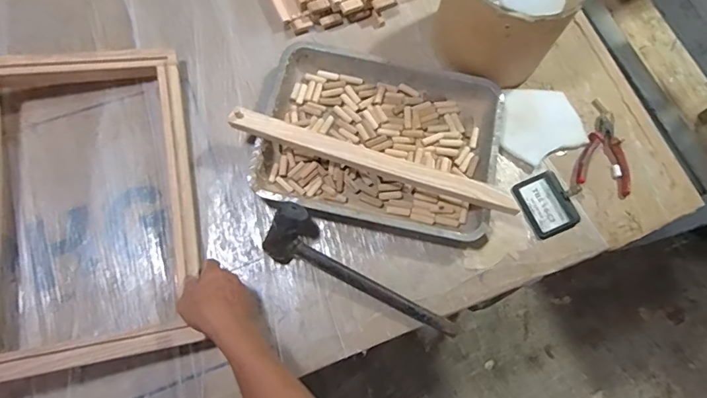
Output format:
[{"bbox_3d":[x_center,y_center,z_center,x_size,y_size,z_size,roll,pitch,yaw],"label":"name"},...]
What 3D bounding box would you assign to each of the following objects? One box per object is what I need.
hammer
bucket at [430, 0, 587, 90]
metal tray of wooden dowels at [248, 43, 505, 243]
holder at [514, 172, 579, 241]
[{"bbox_3d":[0.007,0.130,0.676,0.317,0.084,0.082,35,75,8],"label":"hammer"},{"bbox_3d":[0.259,-0.334,0.751,0.195,0.190,0.207,1,73,-2],"label":"bucket"},{"bbox_3d":[0.043,-0.102,0.759,0.396,0.049,0.294,11,73,1],"label":"metal tray of wooden dowels"},{"bbox_3d":[0.329,0.008,0.765,0.081,0.004,0.102,-23,76,-9],"label":"holder"}]

